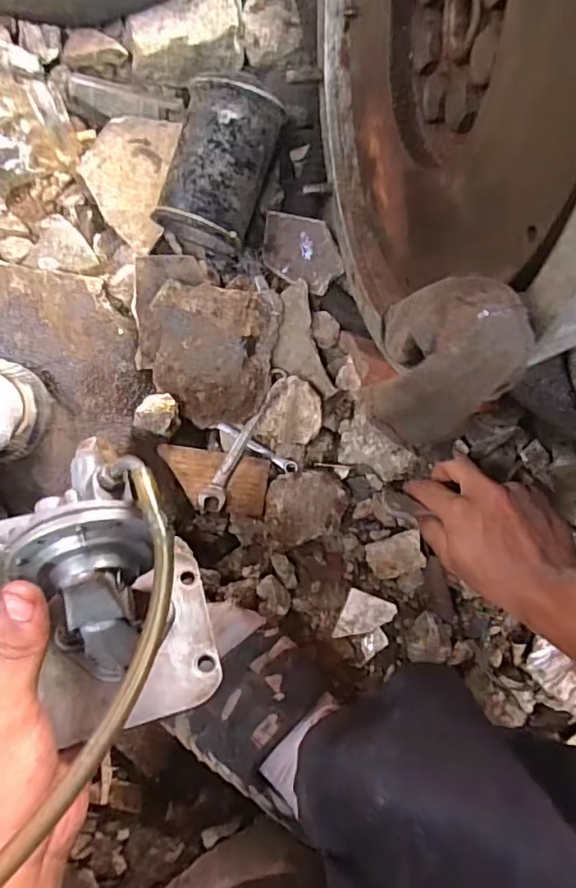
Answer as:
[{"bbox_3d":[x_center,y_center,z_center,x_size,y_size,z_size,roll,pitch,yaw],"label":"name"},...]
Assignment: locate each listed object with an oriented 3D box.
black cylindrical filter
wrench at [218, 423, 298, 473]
[{"bbox_3d":[-0.057,-0.227,0.467,0.077,0.081,0.114,21,86,-2],"label":"black cylindrical filter"},{"bbox_3d":[-0.027,0.004,0.505,0.080,0.011,0.012,29,85,-2],"label":"wrench"}]

